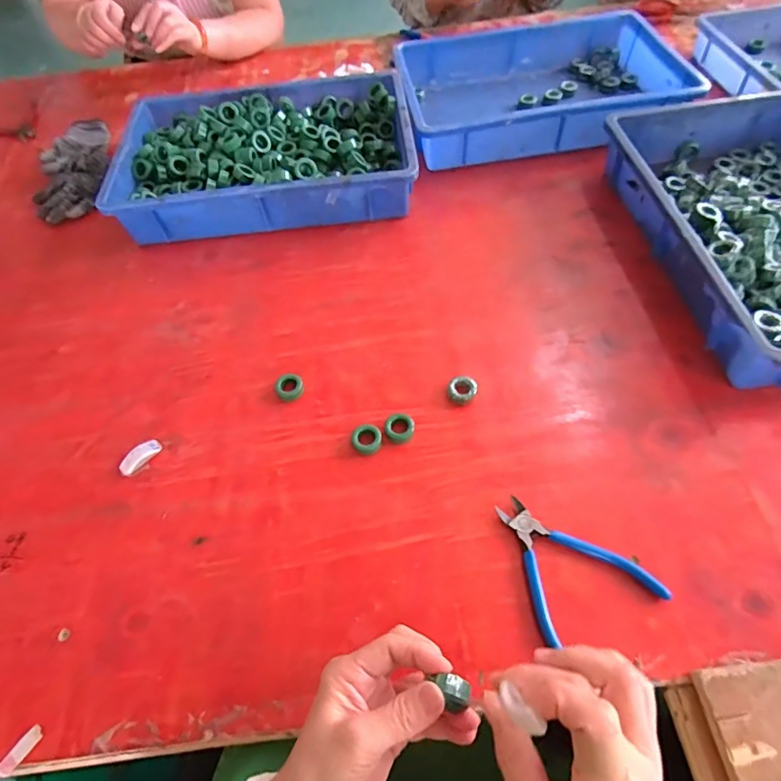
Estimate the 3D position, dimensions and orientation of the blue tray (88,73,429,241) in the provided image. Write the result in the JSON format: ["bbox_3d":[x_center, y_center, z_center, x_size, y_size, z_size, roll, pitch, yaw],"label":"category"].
[{"bbox_3d":[-0.191,-0.369,0.755,0.434,0.084,0.310,-7,56,-1],"label":"blue tray"}]

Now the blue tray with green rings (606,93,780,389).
[{"bbox_3d":[0.469,-0.202,0.598,0.283,0.090,0.430,-8,56,-2],"label":"blue tray with green rings"}]

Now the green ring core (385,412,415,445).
[{"bbox_3d":[0.010,0.040,0.514,0.029,0.017,0.028,-2,56,3],"label":"green ring core"}]

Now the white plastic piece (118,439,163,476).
[{"bbox_3d":[-0.266,0.070,0.514,0.019,0.010,0.045,28,62,20],"label":"white plastic piece"}]

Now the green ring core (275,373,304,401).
[{"bbox_3d":[-0.114,-0.003,0.550,0.031,0.015,0.028,-31,60,-16],"label":"green ring core"}]

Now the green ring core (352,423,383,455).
[{"bbox_3d":[-0.025,0.052,0.507,0.030,0.019,0.029,-2,56,3],"label":"green ring core"}]

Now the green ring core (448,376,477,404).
[{"bbox_3d":[0.079,0.000,0.534,0.030,0.014,0.030,3,56,6],"label":"green ring core"}]

